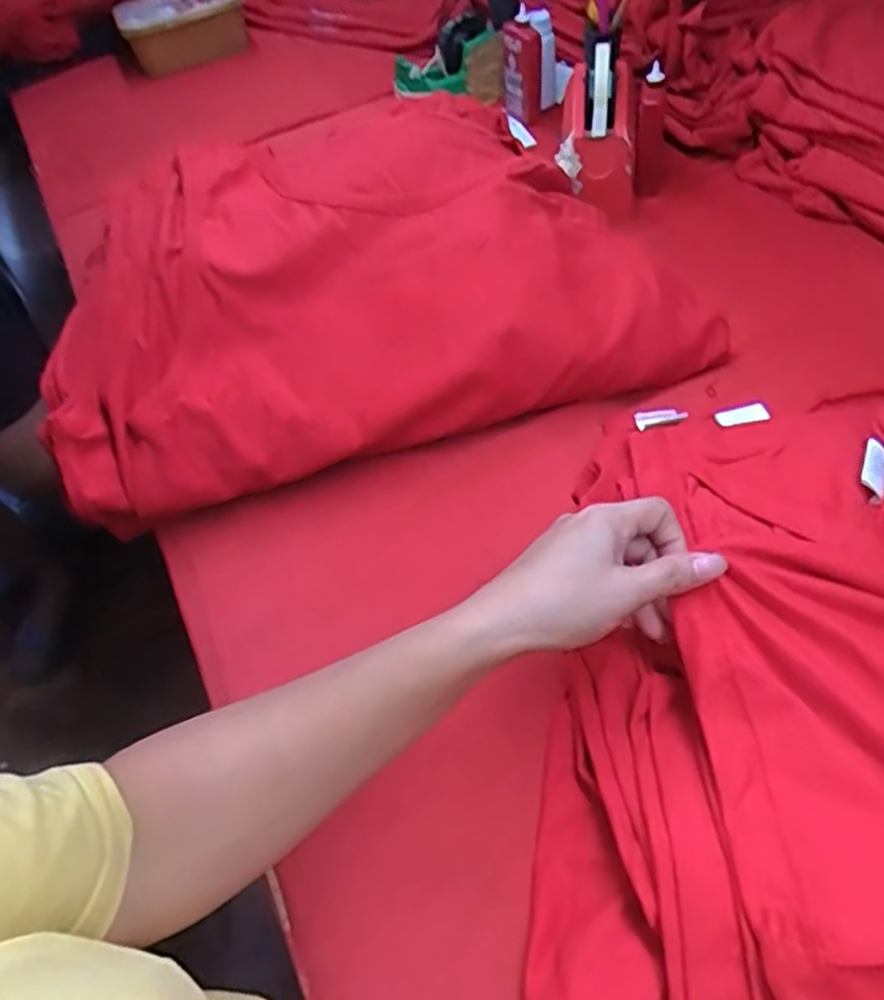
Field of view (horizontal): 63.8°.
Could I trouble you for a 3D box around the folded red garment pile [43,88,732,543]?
[{"bbox_3d":[-0.071,-0.183,0.571,0.496,0.107,0.329,-21,52,-12],"label":"folded red garment pile"}]

